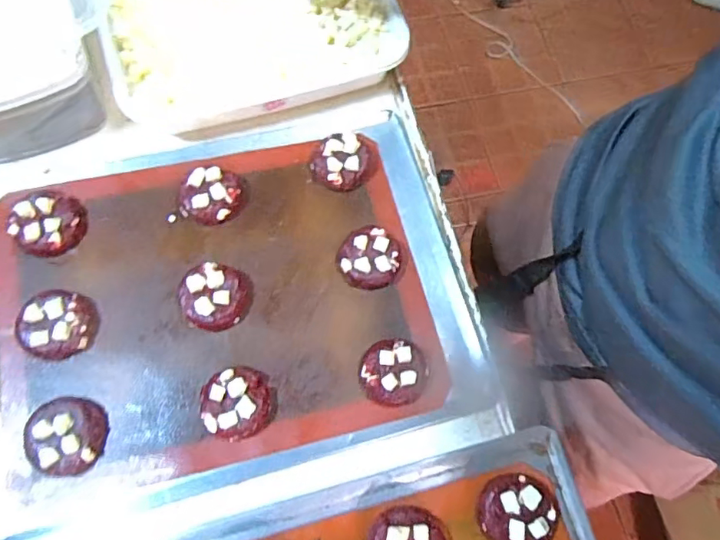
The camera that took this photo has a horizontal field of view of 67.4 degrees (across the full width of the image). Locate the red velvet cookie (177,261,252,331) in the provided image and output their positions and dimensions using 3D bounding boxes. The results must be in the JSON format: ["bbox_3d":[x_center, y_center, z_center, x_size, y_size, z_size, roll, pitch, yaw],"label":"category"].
[{"bbox_3d":[-0.134,0.024,0.503,0.060,0.021,0.064,0,72,-1],"label":"red velvet cookie"}]

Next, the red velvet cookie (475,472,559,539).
[{"bbox_3d":[0.134,0.206,0.455,0.062,0.030,0.063,1,71,-4],"label":"red velvet cookie"}]

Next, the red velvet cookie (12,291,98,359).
[{"bbox_3d":[-0.272,0.048,0.482,0.062,0.025,0.060,16,73,4],"label":"red velvet cookie"}]

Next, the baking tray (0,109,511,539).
[{"bbox_3d":[-0.133,0.030,0.510,0.464,0.039,0.346,-13,73,-5],"label":"baking tray"}]

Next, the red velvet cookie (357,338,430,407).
[{"bbox_3d":[0.031,0.093,0.491,0.061,0.022,0.057,0,72,-1],"label":"red velvet cookie"}]

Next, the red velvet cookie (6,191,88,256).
[{"bbox_3d":[-0.293,-0.044,0.508,0.056,0.027,0.061,0,72,-1],"label":"red velvet cookie"}]

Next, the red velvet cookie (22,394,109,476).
[{"bbox_3d":[-0.248,0.139,0.453,0.060,0.025,0.061,18,73,5],"label":"red velvet cookie"}]

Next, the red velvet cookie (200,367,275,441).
[{"bbox_3d":[-0.108,0.115,0.472,0.061,0.019,0.061,0,72,-1],"label":"red velvet cookie"}]

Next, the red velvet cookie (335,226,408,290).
[{"bbox_3d":[0.012,-0.012,0.526,0.066,0.026,0.057,7,72,1],"label":"red velvet cookie"}]

